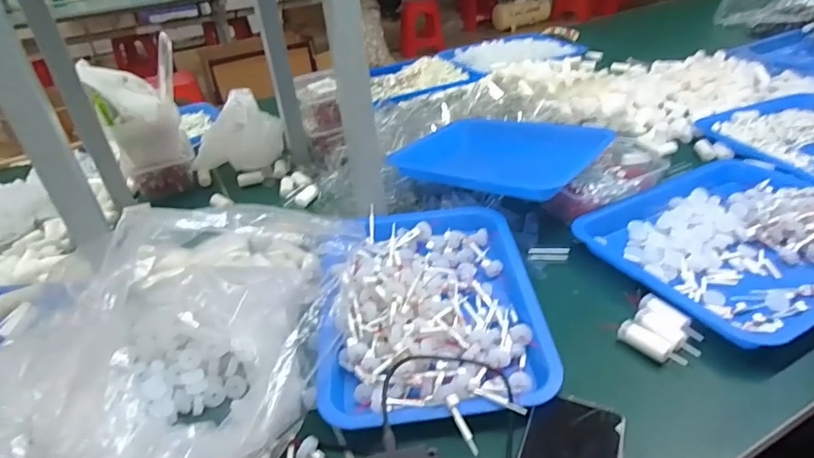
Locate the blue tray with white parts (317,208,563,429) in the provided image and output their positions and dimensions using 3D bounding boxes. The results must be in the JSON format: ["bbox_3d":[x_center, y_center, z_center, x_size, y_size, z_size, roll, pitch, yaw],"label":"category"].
[{"bbox_3d":[0.023,0.075,0.546,0.217,0.050,0.280,-7,33,-1],"label":"blue tray with white parts"}]

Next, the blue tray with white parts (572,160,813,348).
[{"bbox_3d":[0.410,0.001,0.623,0.343,0.044,0.270,-22,36,-22],"label":"blue tray with white parts"}]

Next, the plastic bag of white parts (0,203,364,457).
[{"bbox_3d":[-0.220,0.120,0.444,0.278,0.150,0.240,-5,33,2],"label":"plastic bag of white parts"}]

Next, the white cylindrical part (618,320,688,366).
[{"bbox_3d":[0.242,0.114,0.503,0.065,0.016,0.020,24,44,38],"label":"white cylindrical part"}]

